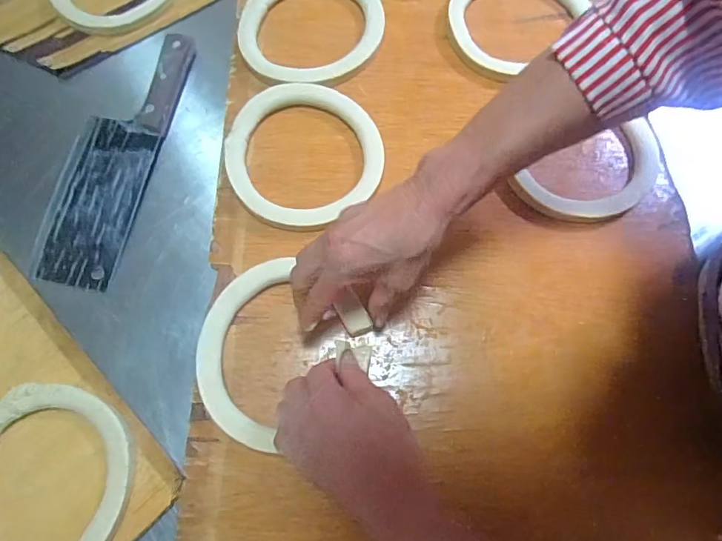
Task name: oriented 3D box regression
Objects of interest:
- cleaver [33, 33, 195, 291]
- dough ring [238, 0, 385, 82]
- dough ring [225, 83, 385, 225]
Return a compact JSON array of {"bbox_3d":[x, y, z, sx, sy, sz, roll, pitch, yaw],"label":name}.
[{"bbox_3d":[-0.243,-0.118,0.477,0.079,0.018,0.272,13,72,4],"label":"cleaver"},{"bbox_3d":[-0.056,-0.266,0.522,0.155,0.012,0.151,0,71,0],"label":"dough ring"},{"bbox_3d":[-0.056,-0.117,0.468,0.150,0.023,0.154,0,71,0],"label":"dough ring"}]

